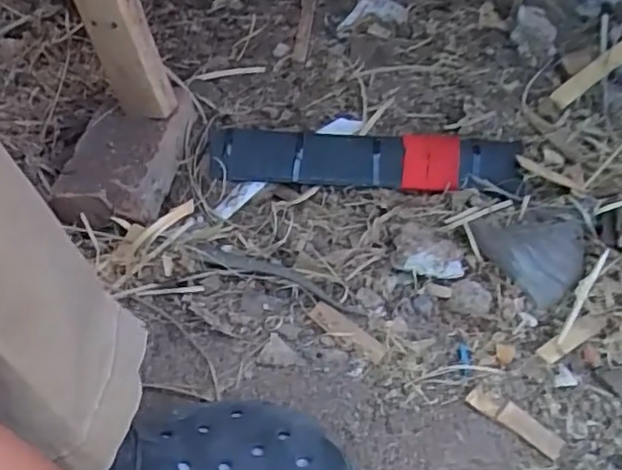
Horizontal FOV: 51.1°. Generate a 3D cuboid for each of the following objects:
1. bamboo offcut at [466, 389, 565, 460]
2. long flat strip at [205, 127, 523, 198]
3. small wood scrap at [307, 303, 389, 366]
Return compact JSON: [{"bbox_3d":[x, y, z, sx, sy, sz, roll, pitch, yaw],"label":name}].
[{"bbox_3d":[0.145,0.130,0.459,0.069,0.004,0.018,29,54,27],"label":"bamboo offcut"},{"bbox_3d":[0.046,-0.068,0.618,0.284,0.034,0.060,4,47,7],"label":"long flat strip"},{"bbox_3d":[0.028,0.076,0.510,0.069,0.009,0.016,32,56,28],"label":"small wood scrap"}]

